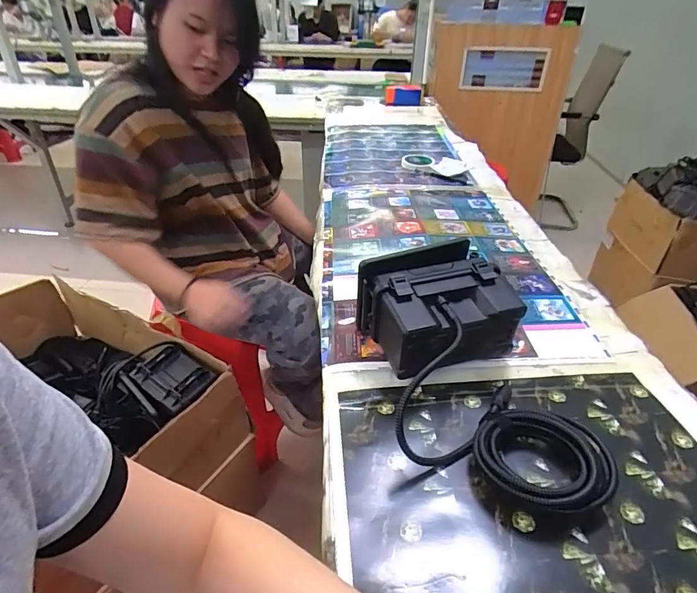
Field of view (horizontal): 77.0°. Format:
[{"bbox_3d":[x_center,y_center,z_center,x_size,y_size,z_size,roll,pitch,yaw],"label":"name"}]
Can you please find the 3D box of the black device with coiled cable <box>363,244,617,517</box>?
[{"bbox_3d":[0.136,0.073,0.490,0.180,0.124,0.311,-6,33,-12],"label":"black device with coiled cable"}]

